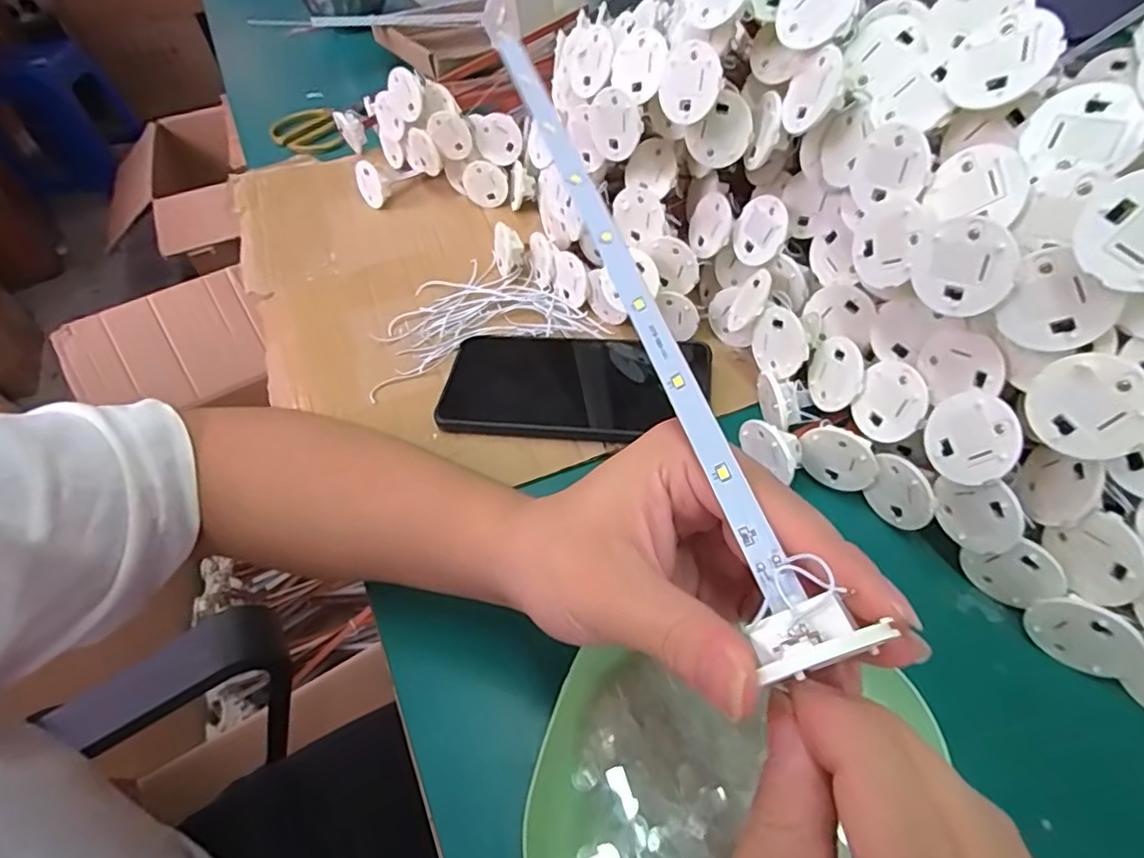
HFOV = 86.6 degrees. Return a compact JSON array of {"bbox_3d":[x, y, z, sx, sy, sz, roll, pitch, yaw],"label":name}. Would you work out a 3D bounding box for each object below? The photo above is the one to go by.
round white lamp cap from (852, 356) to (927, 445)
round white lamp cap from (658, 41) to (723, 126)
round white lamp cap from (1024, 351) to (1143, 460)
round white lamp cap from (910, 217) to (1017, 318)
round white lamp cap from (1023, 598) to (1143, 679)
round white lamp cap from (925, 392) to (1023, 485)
[{"bbox_3d":[0.155,-0.013,0.294,0.004,0.038,0.033,-1,33,-33],"label":"round white lamp cap"},{"bbox_3d":[0.063,-0.186,0.327,0.006,0.037,0.037,-18,89,-45],"label":"round white lamp cap"},{"bbox_3d":[0.190,-0.008,0.224,0.004,0.038,0.037,-14,76,-33],"label":"round white lamp cap"},{"bbox_3d":[0.157,-0.063,0.243,0.004,0.039,0.034,-21,57,-30],"label":"round white lamp cap"},{"bbox_3d":[0.210,0.086,0.249,0.006,0.038,0.037,-39,57,-24],"label":"round white lamp cap"},{"bbox_3d":[0.169,0.004,0.258,0.004,0.037,0.036,0,3,-28],"label":"round white lamp cap"}]

